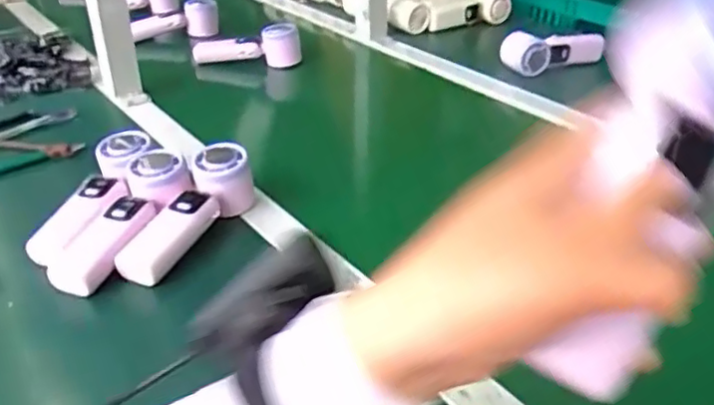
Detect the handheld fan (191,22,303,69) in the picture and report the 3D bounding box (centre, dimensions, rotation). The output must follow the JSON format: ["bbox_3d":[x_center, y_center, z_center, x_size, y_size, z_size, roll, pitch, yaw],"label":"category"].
[{"bbox_3d":[-0.173,-0.247,1.024,0.167,0.078,0.051,-3,32,-5],"label":"handheld fan"}]

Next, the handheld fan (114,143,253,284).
[{"bbox_3d":[-0.154,0.014,0.601,0.047,0.059,0.165,16,49,24],"label":"handheld fan"}]

